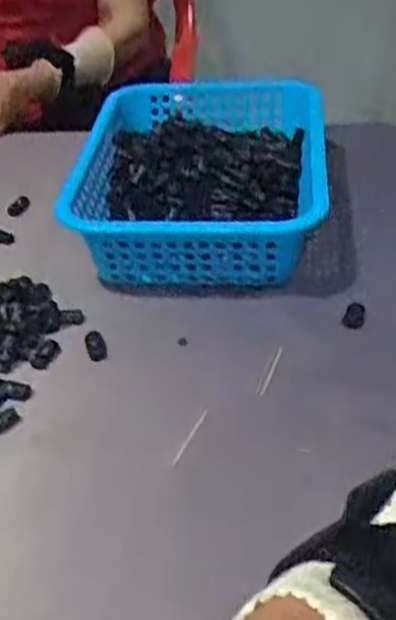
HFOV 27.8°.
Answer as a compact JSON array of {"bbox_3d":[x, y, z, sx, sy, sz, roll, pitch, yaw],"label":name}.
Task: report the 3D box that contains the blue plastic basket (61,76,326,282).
[{"bbox_3d":[0.009,-0.129,0.737,0.203,0.087,0.270,-1,37,5],"label":"blue plastic basket"}]

